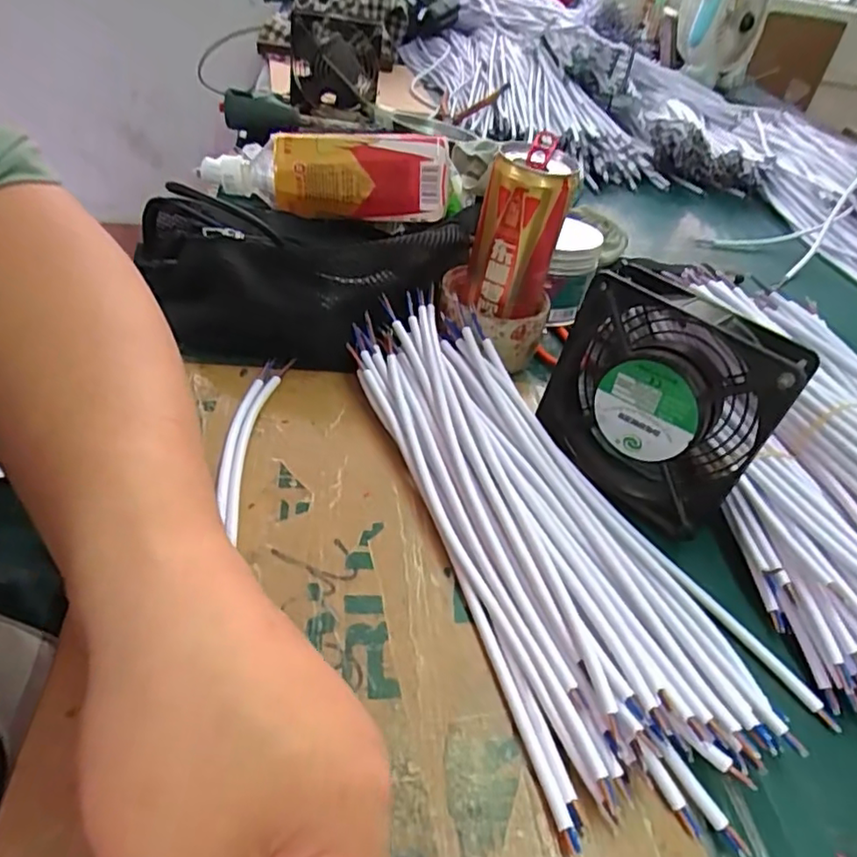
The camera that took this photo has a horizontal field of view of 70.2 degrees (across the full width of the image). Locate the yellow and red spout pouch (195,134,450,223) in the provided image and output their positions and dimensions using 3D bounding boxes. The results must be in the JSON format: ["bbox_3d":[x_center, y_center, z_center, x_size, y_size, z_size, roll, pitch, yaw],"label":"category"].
[{"bbox_3d":[-0.081,-0.200,0.492,0.188,0.073,0.040,10,43,-1],"label":"yellow and red spout pouch"}]

